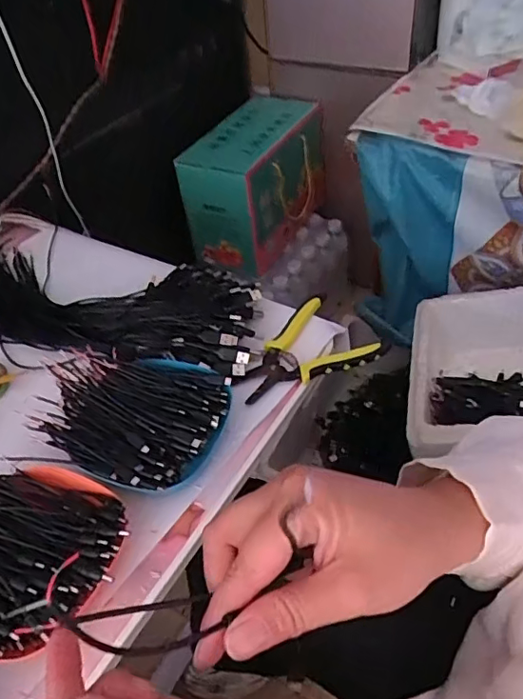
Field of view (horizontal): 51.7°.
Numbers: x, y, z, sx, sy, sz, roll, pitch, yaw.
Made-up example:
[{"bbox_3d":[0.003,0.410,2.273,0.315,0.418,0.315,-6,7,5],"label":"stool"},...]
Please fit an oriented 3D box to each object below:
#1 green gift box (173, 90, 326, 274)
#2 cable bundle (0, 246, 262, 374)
[{"bbox_3d":[-0.016,-0.347,1.166,0.180,0.244,0.300,26,54,28],"label":"green gift box"},{"bbox_3d":[-0.227,-0.066,0.654,0.481,0.041,0.161,12,49,18],"label":"cable bundle"}]

